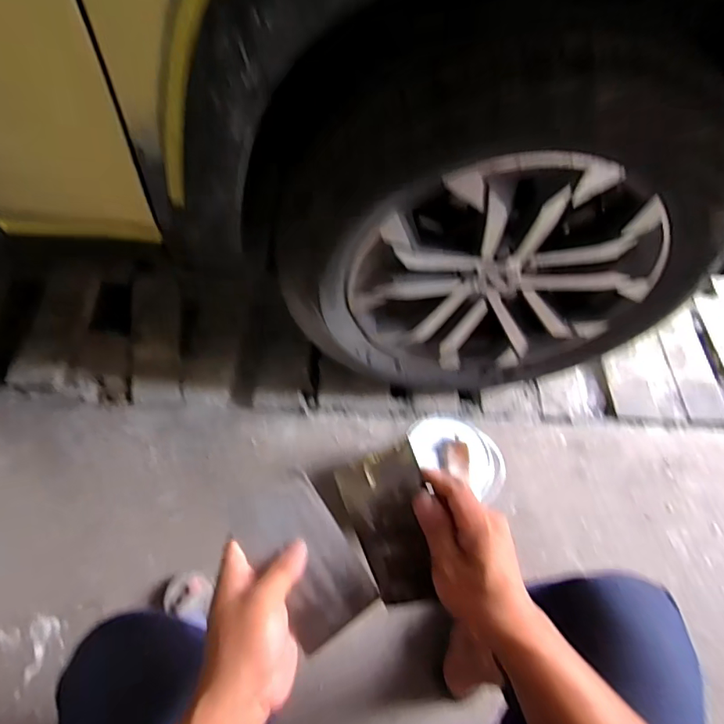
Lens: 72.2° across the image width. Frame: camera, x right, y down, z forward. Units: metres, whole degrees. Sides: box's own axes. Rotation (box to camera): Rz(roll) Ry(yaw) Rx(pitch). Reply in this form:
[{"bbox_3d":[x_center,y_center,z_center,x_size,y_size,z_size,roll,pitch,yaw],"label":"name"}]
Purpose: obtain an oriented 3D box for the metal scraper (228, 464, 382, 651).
[{"bbox_3d":[-0.049,0.154,0.404,0.071,0.008,0.130,-34,80,-15],"label":"metal scraper"}]

